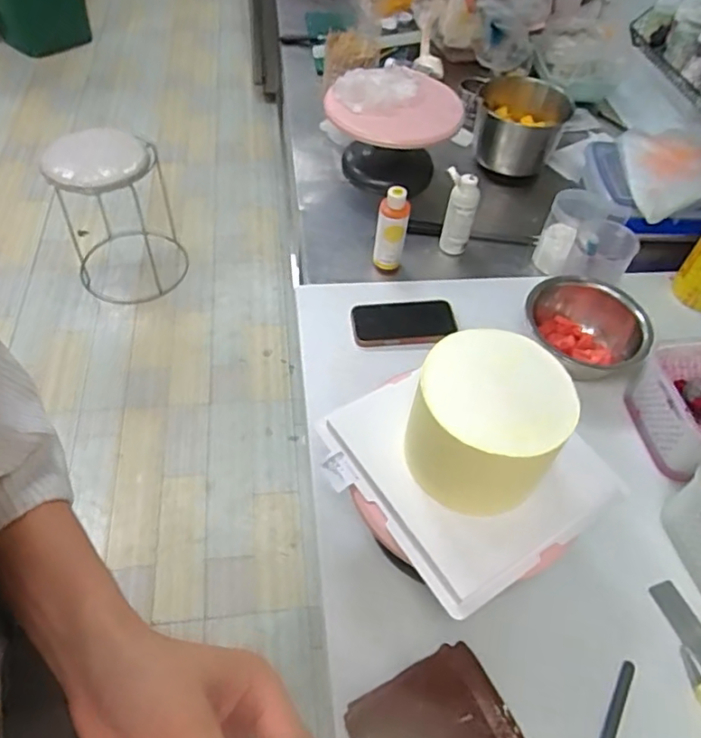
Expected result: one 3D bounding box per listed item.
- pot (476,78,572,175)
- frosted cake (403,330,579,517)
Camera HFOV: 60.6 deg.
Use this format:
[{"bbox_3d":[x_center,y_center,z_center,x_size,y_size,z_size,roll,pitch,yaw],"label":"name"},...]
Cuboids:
[{"bbox_3d":[0.319,-0.459,1.147,0.163,0.128,0.171,3,52,-3],"label":"pot"},{"bbox_3d":[0.116,0.042,0.543,0.137,0.119,0.129,18,53,9],"label":"frosted cake"}]

